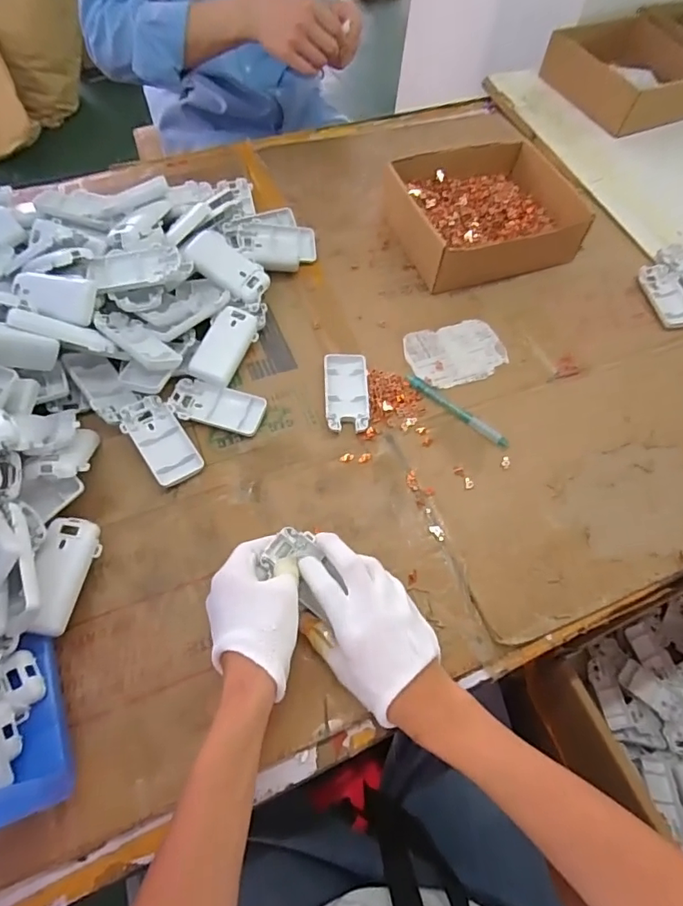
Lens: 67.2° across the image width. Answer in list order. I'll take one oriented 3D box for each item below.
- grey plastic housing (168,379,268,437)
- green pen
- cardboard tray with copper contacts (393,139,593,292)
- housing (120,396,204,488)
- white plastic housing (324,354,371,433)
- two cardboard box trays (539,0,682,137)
[{"bbox_3d":[-0.128,-0.048,0.533,0.096,0.015,0.050,12,63,3],"label":"grey plastic housing"},{"bbox_3d":[0.124,-0.046,0.559,0.129,0.008,0.014,38,67,15],"label":"green pen"},{"bbox_3d":[0.184,-0.318,0.681,0.223,0.062,0.193,-16,65,-11],"label":"cardboard tray with copper contacts"},{"bbox_3d":[-0.179,-0.014,0.509,0.048,0.022,0.098,-34,69,-19],"label":"housing"},{"bbox_3d":[0.006,-0.065,0.553,0.047,0.013,0.092,-1,63,-4],"label":"white plastic housing"},{"bbox_3d":[0.549,-0.682,0.887,0.362,0.085,0.234,-22,65,-16],"label":"two cardboard box trays"}]

